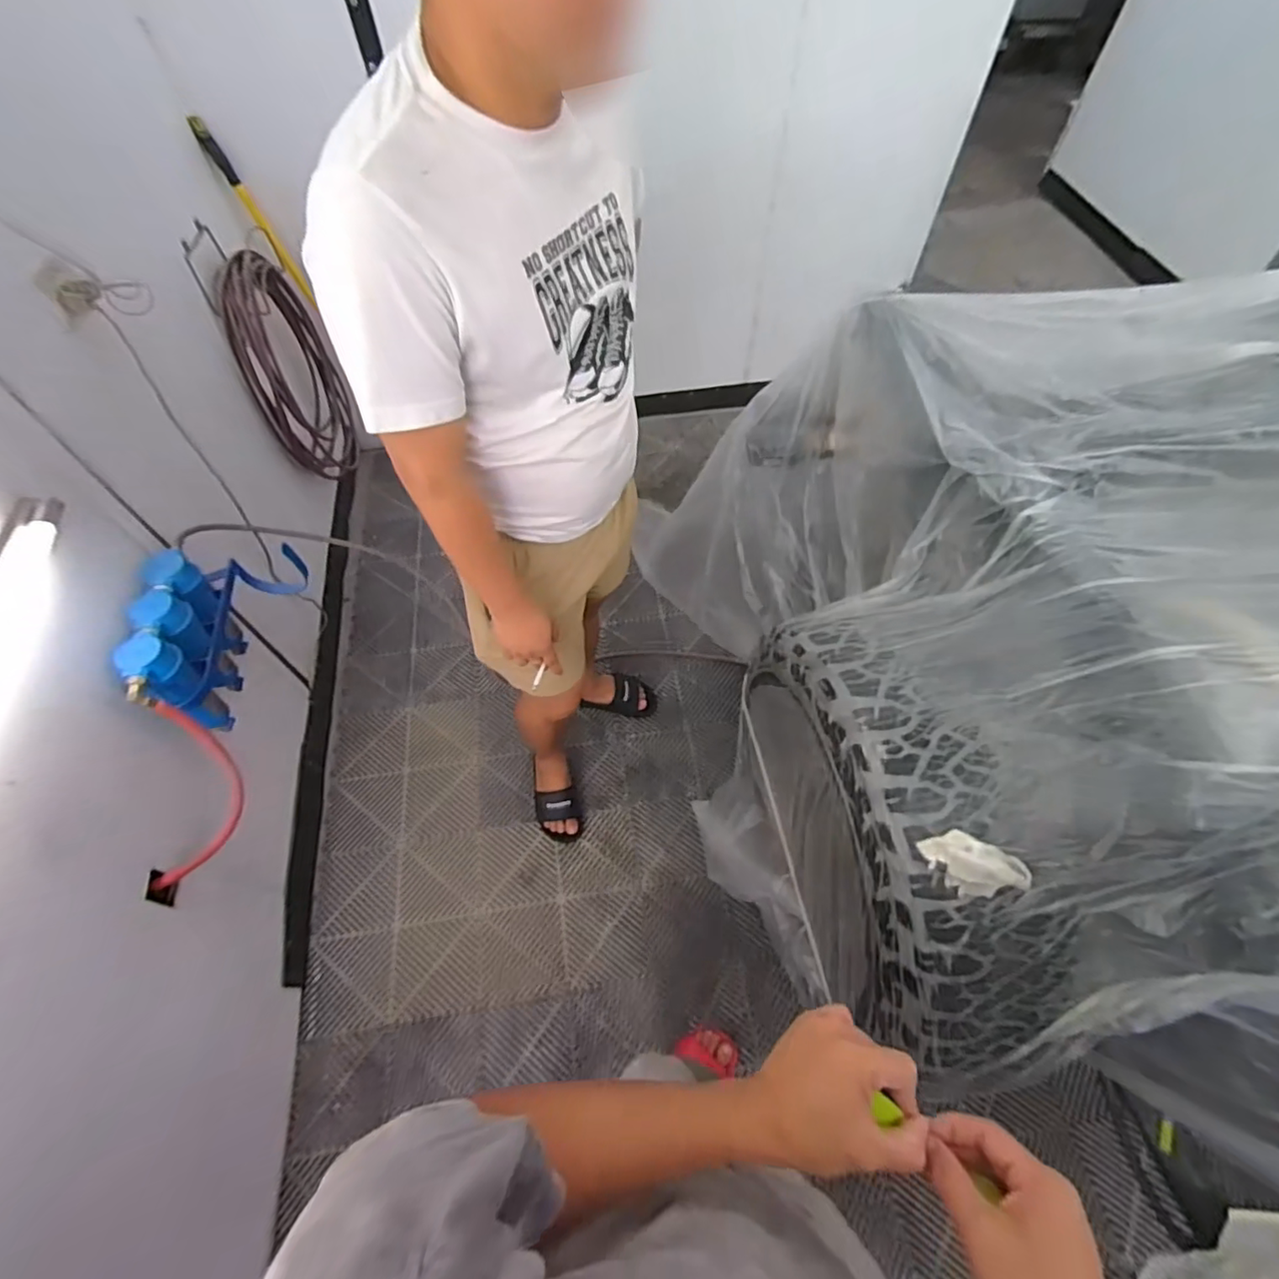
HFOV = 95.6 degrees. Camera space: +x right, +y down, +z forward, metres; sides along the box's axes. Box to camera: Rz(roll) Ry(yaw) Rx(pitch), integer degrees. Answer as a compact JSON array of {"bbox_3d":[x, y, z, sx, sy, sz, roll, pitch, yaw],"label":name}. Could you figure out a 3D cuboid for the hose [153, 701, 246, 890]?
[{"bbox_3d":[-0.773,0.259,1.026,0.078,0.161,0.320,-1,93,0],"label":"hose"}]

